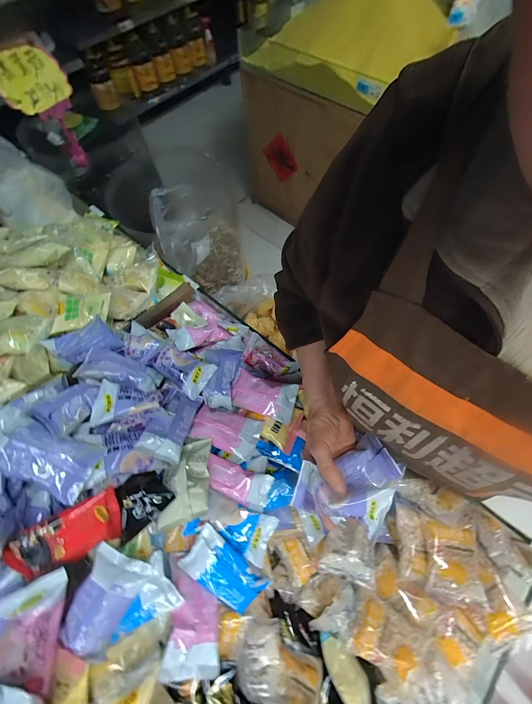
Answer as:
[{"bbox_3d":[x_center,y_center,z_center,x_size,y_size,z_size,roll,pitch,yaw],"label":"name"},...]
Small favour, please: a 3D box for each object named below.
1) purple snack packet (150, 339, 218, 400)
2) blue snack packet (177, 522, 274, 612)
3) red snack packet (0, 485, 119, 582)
[{"bbox_3d":[-0.143,0.023,0.480,0.105,0.039,0.065,33,71,16],"label":"purple snack packet"},{"bbox_3d":[-0.053,0.284,0.364,0.110,0.017,0.055,39,72,1],"label":"blue snack packet"},{"bbox_3d":[-0.221,0.204,0.315,0.101,0.015,0.063,-11,100,-35],"label":"red snack packet"}]

